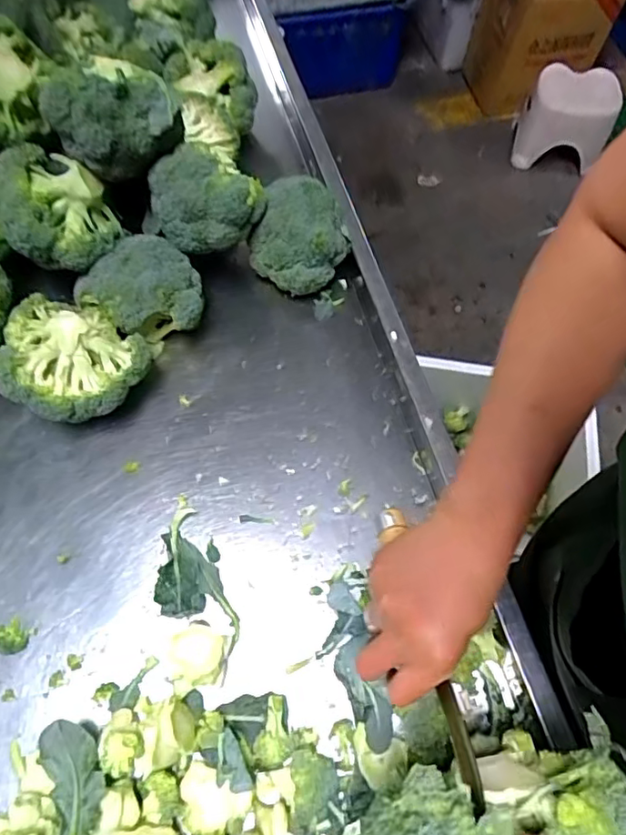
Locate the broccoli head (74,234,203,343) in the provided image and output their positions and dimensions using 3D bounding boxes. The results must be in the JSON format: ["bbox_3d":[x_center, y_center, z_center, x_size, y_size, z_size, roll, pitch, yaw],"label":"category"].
[{"bbox_3d":[-0.169,-0.120,0.589,0.111,0.099,0.096,-35,70,-18],"label":"broccoli head"}]

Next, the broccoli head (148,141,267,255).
[{"bbox_3d":[-0.102,-0.218,0.563,0.108,0.076,0.073,-25,67,-13],"label":"broccoli head"}]

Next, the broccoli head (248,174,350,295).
[{"bbox_3d":[-0.012,-0.196,0.630,0.086,0.108,0.092,1,64,-1],"label":"broccoli head"}]

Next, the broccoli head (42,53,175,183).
[{"bbox_3d":[-0.178,-0.271,0.523,0.092,0.087,0.088,32,67,12],"label":"broccoli head"}]

